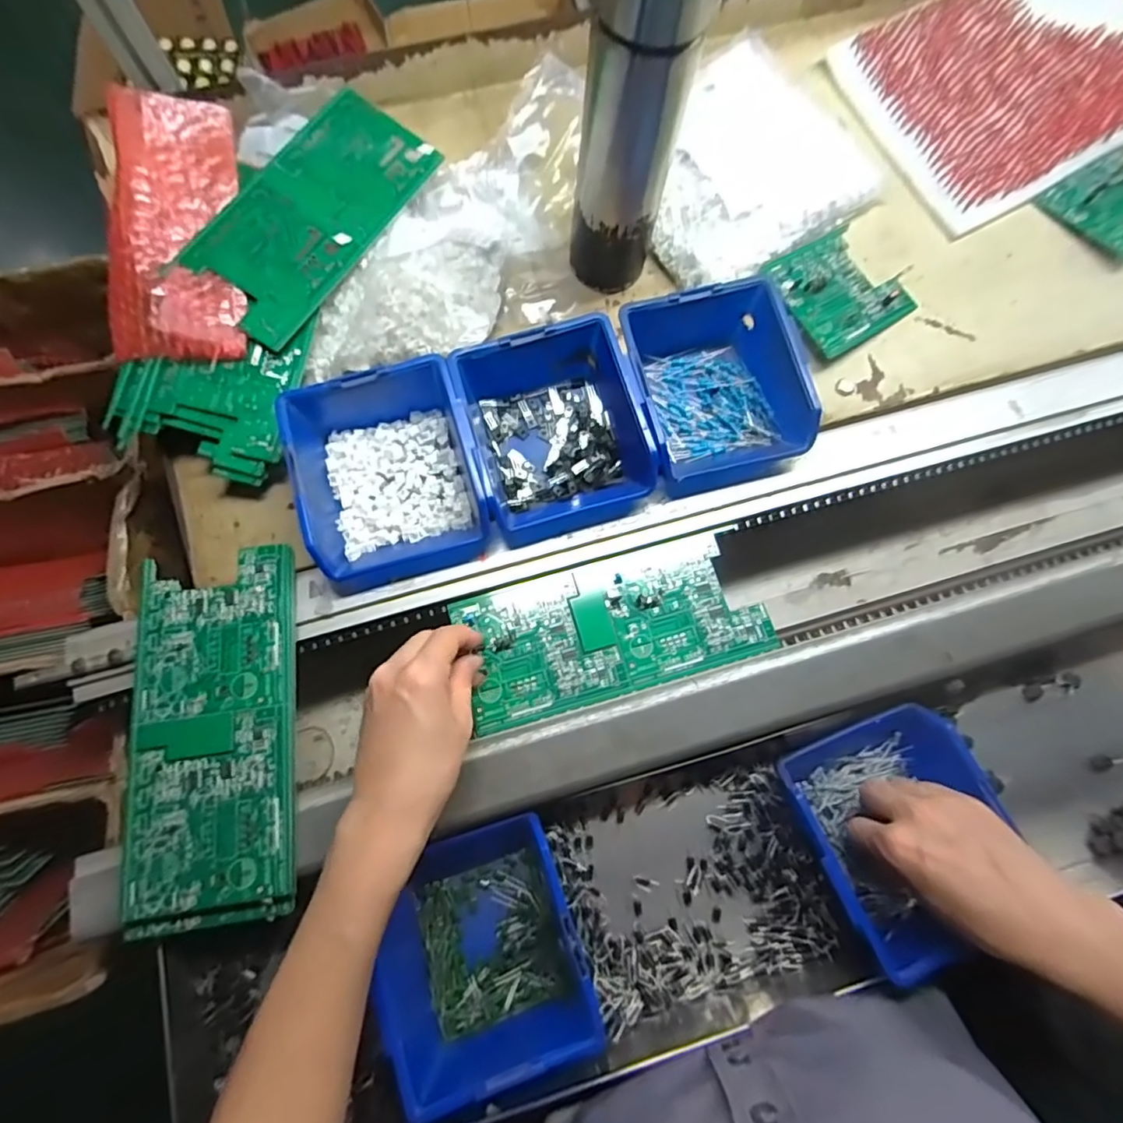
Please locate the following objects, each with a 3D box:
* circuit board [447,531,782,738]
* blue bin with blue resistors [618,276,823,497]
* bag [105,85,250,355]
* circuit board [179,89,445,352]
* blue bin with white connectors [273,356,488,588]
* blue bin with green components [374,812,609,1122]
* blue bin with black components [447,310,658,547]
[{"bbox_3d":[0.037,0.046,0.417,0.210,0.005,0.096,-14,74,-4],"label":"circuit board"},{"bbox_3d":[0.113,-0.131,0.434,0.122,0.061,0.139,-13,74,-5],"label":"blue bin with blue resistors"},{"bbox_3d":[-0.281,-0.241,0.419,0.091,0.029,0.190,-4,86,-2],"label":"bag"},{"bbox_3d":[-0.191,-0.270,0.450,0.098,0.008,0.214,33,76,-4],"label":"circuit board"},{"bbox_3d":[-0.121,-0.065,0.412,0.118,0.062,0.143,-15,75,-5],"label":"blue bin with white connectors"},{"bbox_3d":[-0.048,0.249,0.372,0.121,0.060,0.136,-16,75,-5],"label":"blue bin with green components"},{"bbox_3d":[-0.006,-0.097,0.421,0.122,0.060,0.140,-16,75,-5],"label":"blue bin with black components"}]

